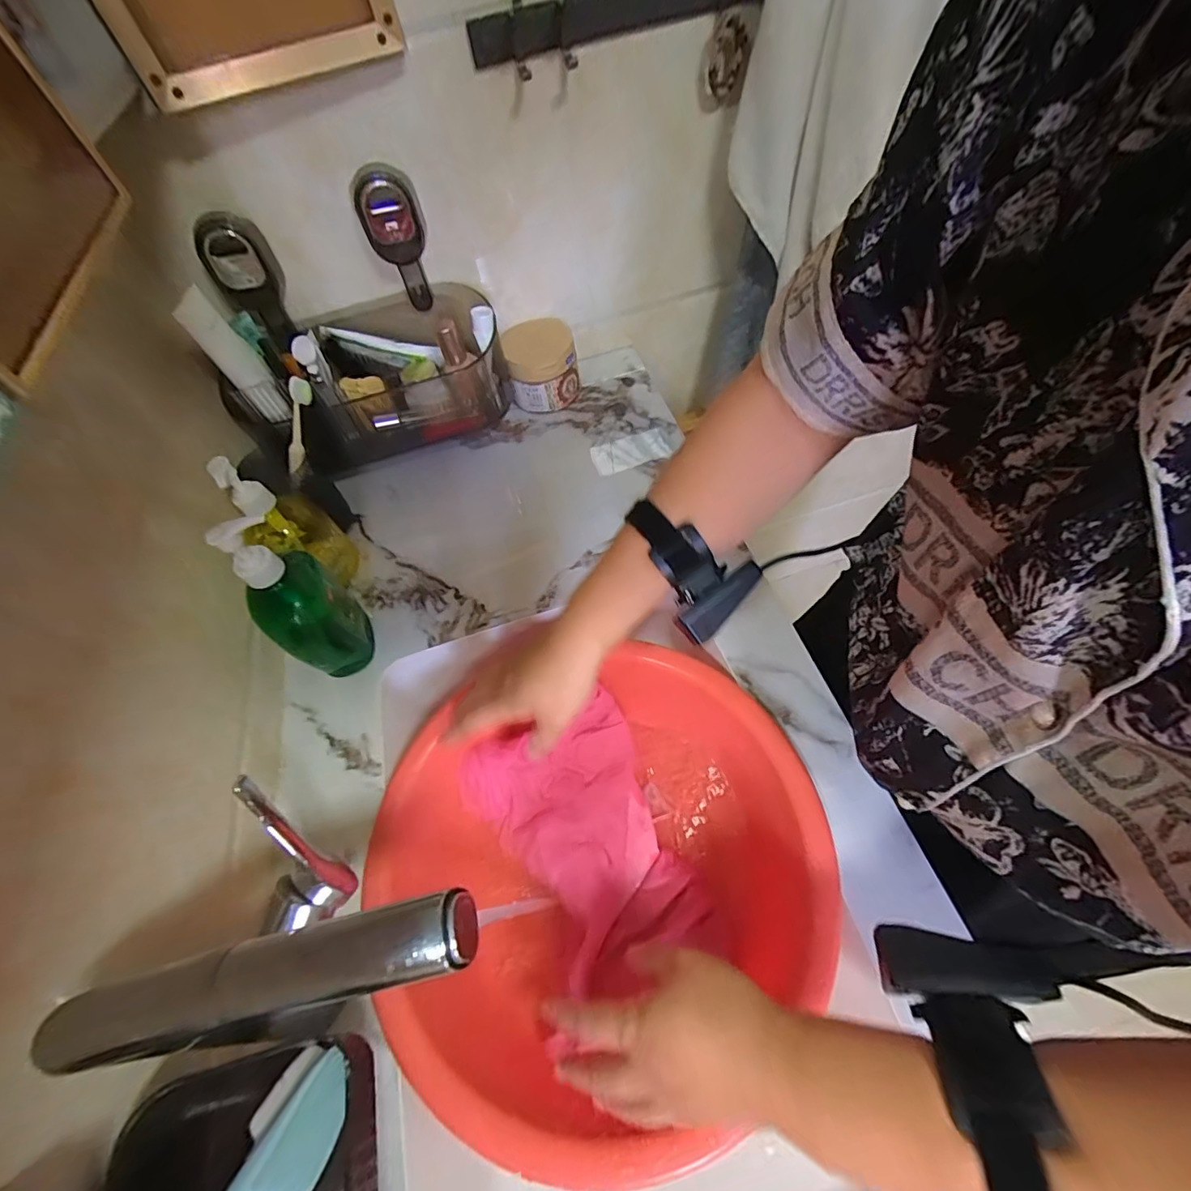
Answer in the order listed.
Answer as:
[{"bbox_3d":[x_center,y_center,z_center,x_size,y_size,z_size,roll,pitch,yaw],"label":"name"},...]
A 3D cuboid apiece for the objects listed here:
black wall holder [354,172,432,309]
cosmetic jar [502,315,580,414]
[{"bbox_3d":[-0.221,-0.392,0.580,0.057,0.137,0.027,-22,58,-6],"label":"black wall holder"},{"bbox_3d":[-0.073,-0.307,0.684,0.093,0.077,0.100,-12,58,0],"label":"cosmetic jar"}]

